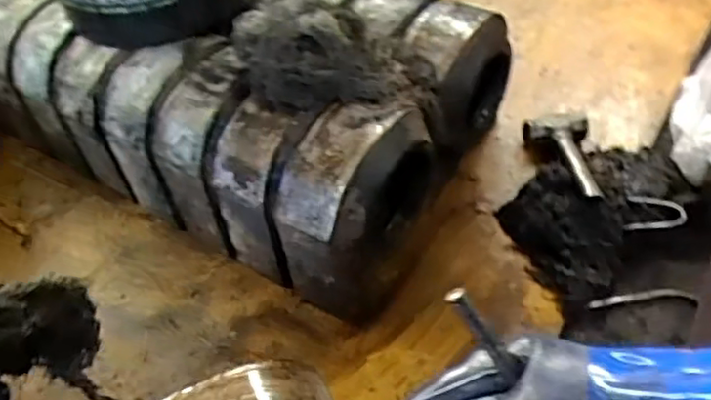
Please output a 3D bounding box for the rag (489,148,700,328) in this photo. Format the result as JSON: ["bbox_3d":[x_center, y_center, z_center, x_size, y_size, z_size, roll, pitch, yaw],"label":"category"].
[{"bbox_3d":[0.331,0.003,0.906,0.318,0.060,0.182,-37,55,-24],"label":"rag"}]

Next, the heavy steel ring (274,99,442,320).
[{"bbox_3d":[0.007,0.011,0.804,0.110,0.244,0.193,28,57,27],"label":"heavy steel ring"}]

